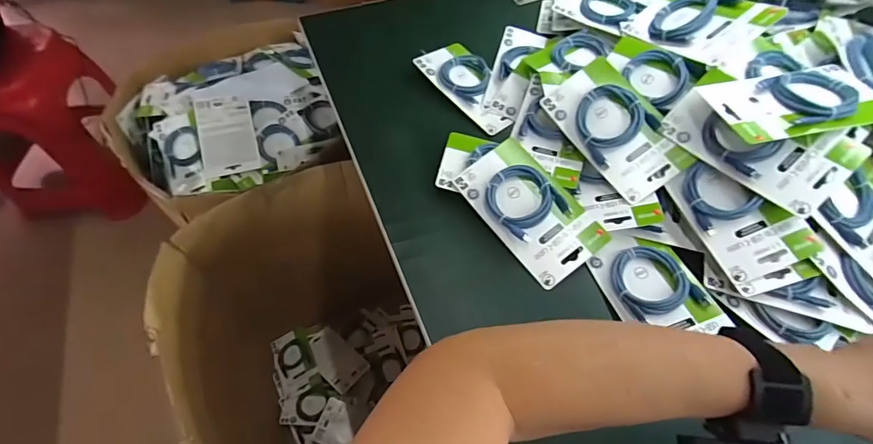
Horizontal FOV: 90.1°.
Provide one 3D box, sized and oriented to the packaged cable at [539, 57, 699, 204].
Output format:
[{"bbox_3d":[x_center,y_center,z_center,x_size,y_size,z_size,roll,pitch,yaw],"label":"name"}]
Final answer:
[{"bbox_3d":[0.225,-0.118,0.546,0.099,0.014,0.181,-36,74,5],"label":"packaged cable"}]

